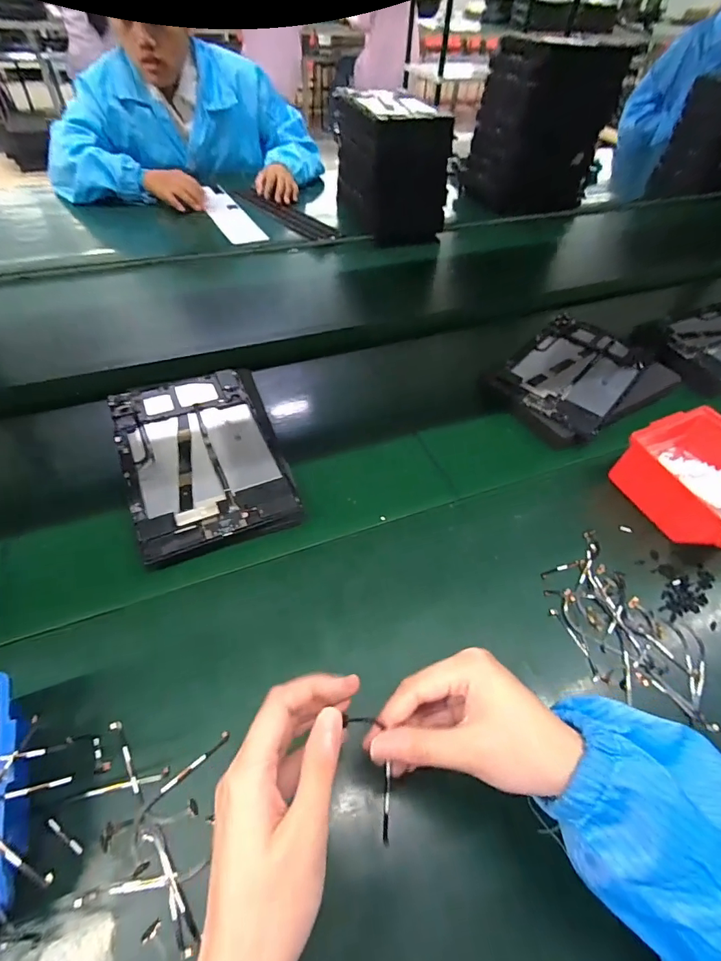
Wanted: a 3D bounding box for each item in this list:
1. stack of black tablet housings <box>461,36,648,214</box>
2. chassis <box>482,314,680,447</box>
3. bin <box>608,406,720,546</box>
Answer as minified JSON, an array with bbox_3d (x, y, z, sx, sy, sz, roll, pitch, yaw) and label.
[{"bbox_3d":[0.391,-0.744,0.951,0.271,0.273,0.133,-3,50,-6],"label":"stack of black tablet housings"},{"bbox_3d":[0.287,-0.147,0.603,0.239,0.023,0.180,-28,57,-24],"label":"chassis"},{"bbox_3d":[0.361,0.002,0.472,0.122,0.071,0.136,-18,54,-18],"label":"bin"}]

